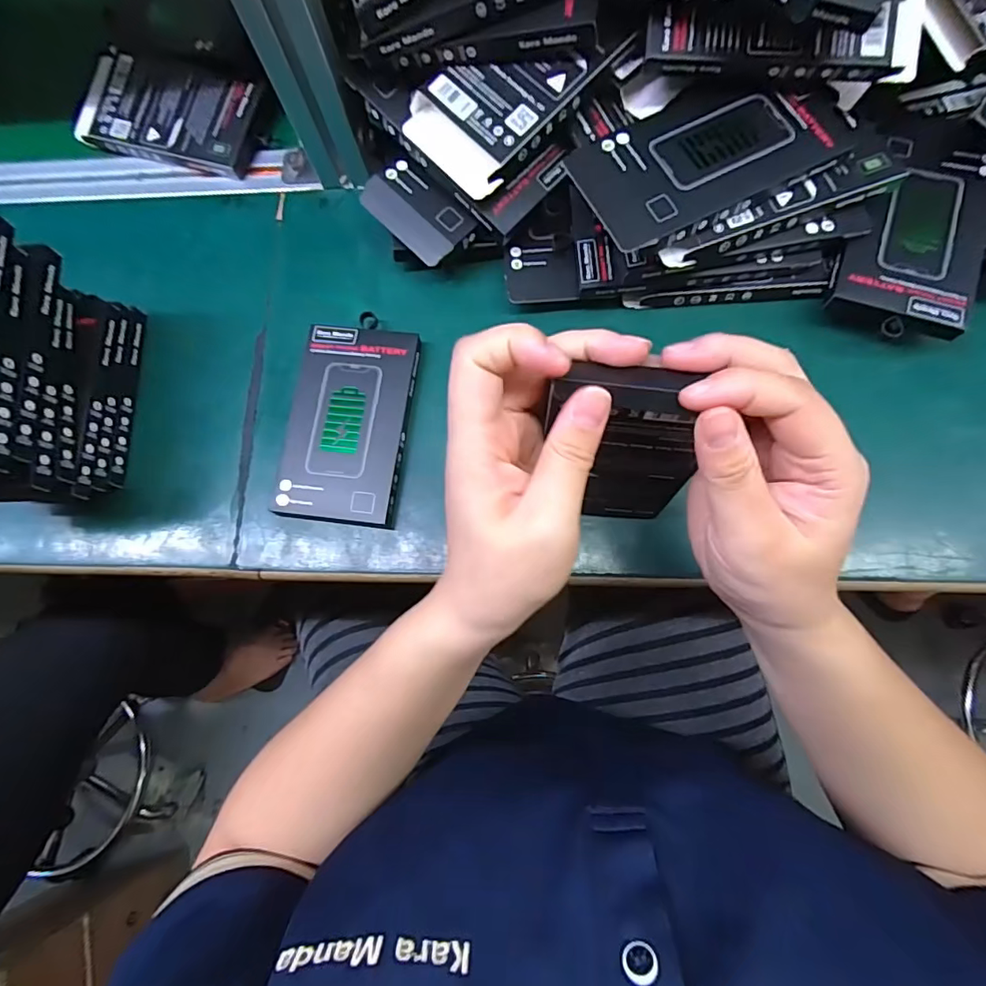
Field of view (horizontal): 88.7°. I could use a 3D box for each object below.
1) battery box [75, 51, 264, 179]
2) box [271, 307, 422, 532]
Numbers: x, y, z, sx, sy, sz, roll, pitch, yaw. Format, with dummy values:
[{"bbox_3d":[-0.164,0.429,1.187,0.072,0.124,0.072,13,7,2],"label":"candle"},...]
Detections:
[{"bbox_3d":[-0.263,-0.307,0.410,0.150,0.016,0.075,17,77,8],"label":"battery box"},{"bbox_3d":[-0.095,-0.050,0.335,0.082,0.012,0.137,6,82,5],"label":"box"}]

